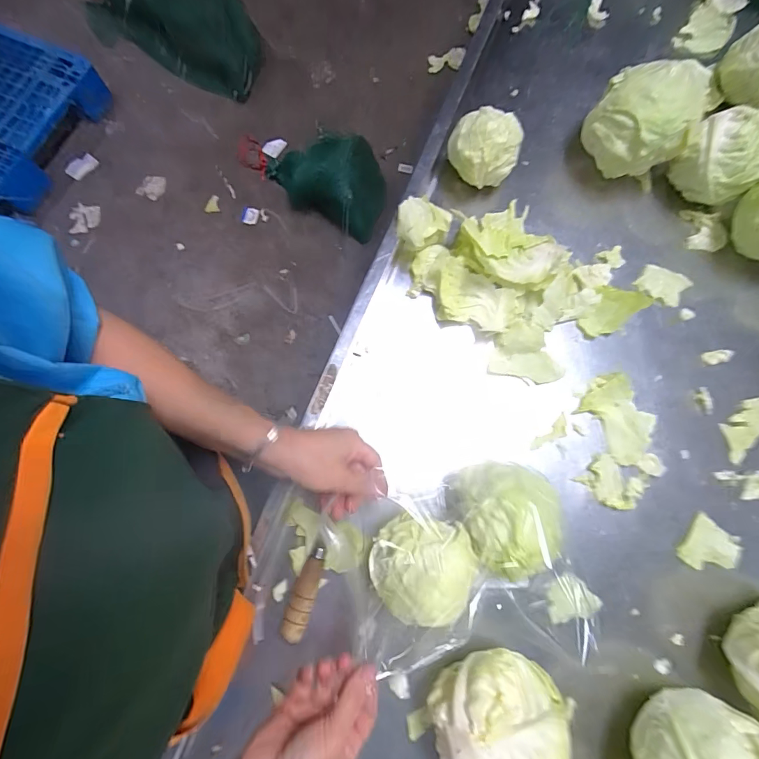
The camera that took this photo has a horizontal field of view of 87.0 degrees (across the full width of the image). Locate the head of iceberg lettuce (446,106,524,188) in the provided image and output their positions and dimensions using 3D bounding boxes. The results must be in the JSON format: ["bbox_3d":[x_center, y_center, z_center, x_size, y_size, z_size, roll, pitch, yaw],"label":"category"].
[{"bbox_3d":[0.137,-0.302,0.535,0.091,0.085,0.082,21,78,4],"label":"head of iceberg lettuce"}]

